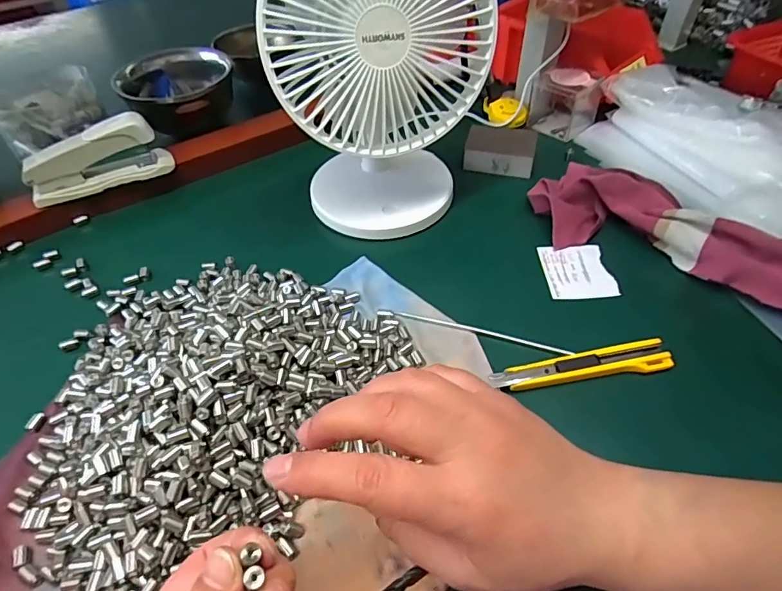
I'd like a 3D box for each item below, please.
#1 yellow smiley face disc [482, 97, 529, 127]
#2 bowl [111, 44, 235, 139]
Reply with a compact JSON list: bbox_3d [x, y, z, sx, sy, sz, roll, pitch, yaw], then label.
[{"bbox_3d":[0.129,-0.215,0.563,0.038,0.020,0.055,-15,49,-12],"label":"yellow smiley face disc"},{"bbox_3d":[-0.244,-0.229,0.558,0.106,0.064,0.114,-1,47,1],"label":"bowl"}]

